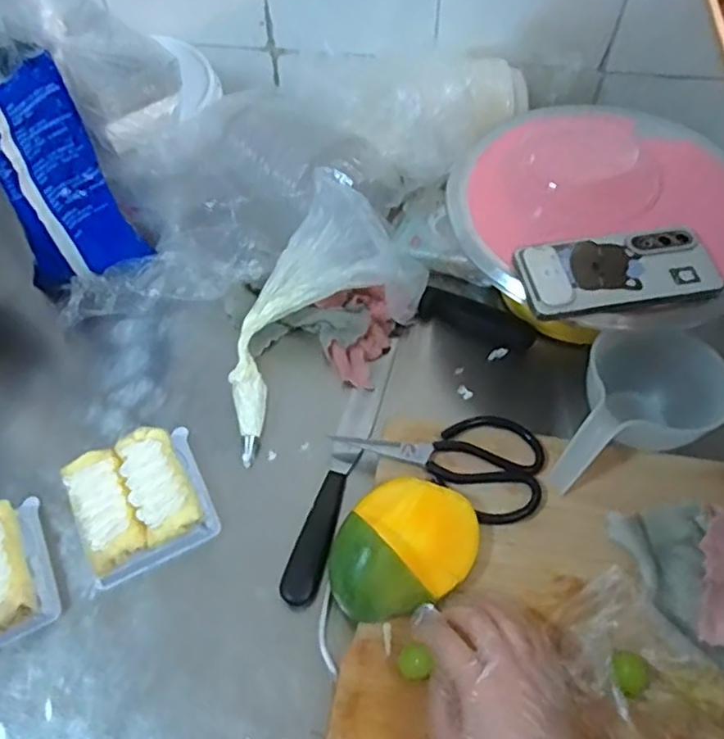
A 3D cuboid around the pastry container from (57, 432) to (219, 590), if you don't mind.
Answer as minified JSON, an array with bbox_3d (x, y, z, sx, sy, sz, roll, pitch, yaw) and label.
[{"bbox_3d":[-0.197,0.113,0.579,0.111,0.052,0.113,-22,58,-13],"label":"pastry container"}]

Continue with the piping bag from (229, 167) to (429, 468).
[{"bbox_3d":[-0.058,-0.056,0.621,0.130,0.148,0.244,37,64,23],"label":"piping bag"}]

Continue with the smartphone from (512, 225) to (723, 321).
[{"bbox_3d":[0.216,-0.085,0.560,0.163,0.013,0.074,-9,56,-5],"label":"smartphone"}]

